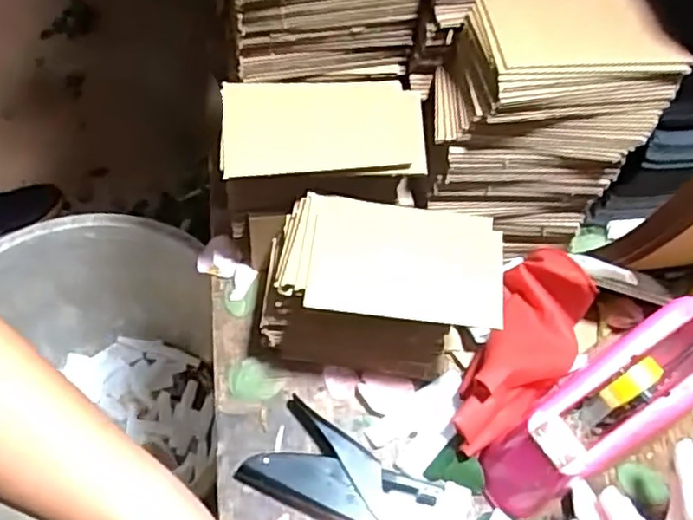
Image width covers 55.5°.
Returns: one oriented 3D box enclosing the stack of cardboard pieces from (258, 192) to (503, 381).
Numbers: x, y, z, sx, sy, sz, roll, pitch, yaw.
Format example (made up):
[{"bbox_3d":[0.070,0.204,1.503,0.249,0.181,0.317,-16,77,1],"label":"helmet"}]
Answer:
[{"bbox_3d":[0.026,0.028,0.529,0.165,0.126,0.094,11,60,3],"label":"stack of cardboard pieces"}]

